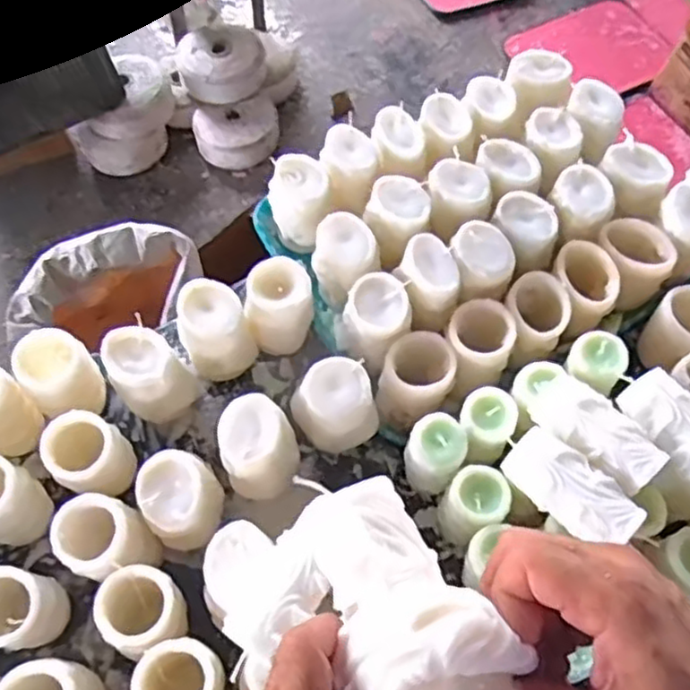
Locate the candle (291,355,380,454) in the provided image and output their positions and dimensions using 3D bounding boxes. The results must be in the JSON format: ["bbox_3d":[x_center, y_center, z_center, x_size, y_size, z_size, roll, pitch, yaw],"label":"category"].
[{"bbox_3d":[-0.006,0.060,0.666,0.069,0.085,0.070,-34,68,-17],"label":"candle"}]

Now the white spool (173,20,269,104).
[{"bbox_3d":[-0.306,-0.718,1.756,0.218,0.107,0.239,0,63,-1],"label":"white spool"}]

